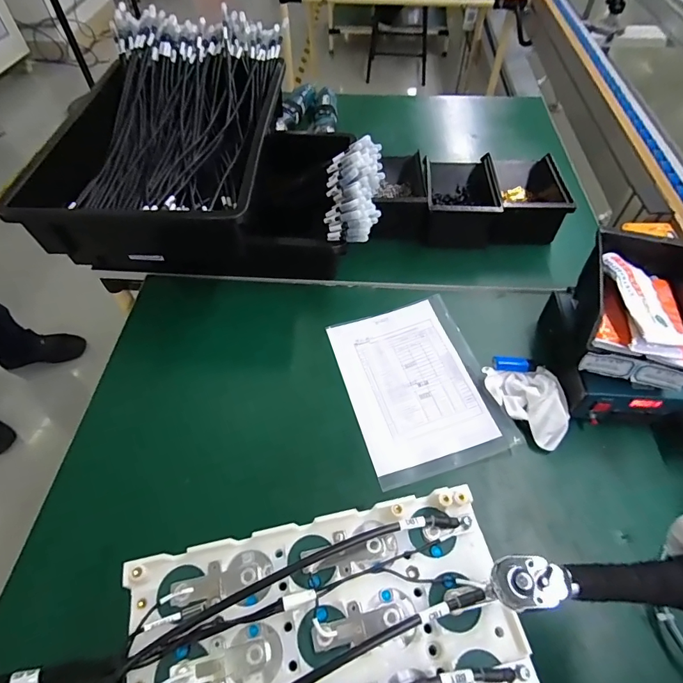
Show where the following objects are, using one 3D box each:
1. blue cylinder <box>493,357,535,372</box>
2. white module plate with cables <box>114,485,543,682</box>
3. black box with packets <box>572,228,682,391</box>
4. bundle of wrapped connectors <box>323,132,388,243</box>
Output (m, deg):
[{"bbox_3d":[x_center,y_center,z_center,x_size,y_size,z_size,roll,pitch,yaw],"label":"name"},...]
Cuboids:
[{"bbox_3d":[0.217,0.028,0.537,0.050,0.015,0.017,7,55,6],"label":"blue cylinder"},{"bbox_3d":[-0.007,0.197,0.247,0.237,0.023,0.172,-12,55,-5],"label":"white module plate with cables"},{"bbox_3d":[0.330,-0.045,0.481,0.107,0.071,0.191,17,56,12],"label":"black box with packets"},{"bbox_3d":[0.016,-0.210,0.594,0.078,0.054,0.162,5,70,7],"label":"bundle of wrapped connectors"}]

